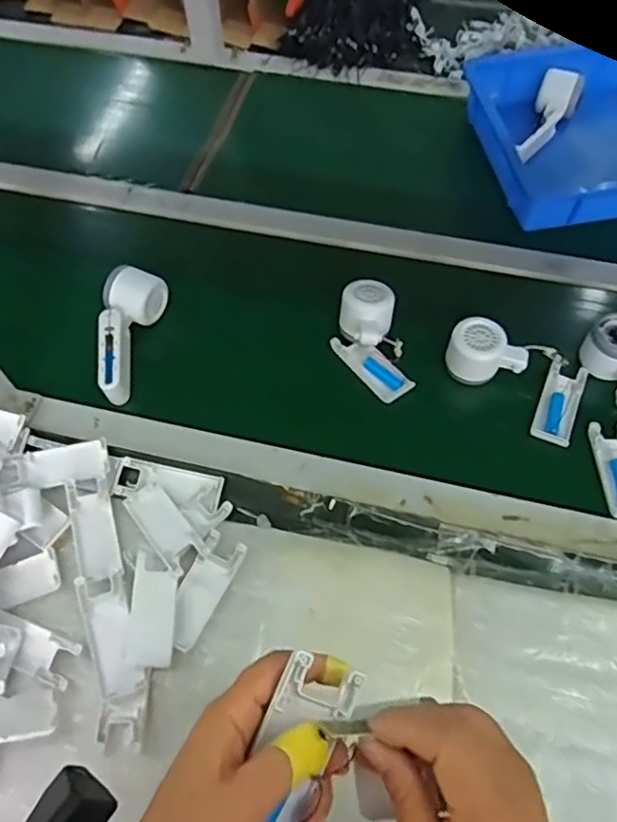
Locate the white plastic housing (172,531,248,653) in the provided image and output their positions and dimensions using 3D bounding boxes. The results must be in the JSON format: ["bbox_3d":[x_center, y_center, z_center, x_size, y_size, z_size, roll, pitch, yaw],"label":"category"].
[{"bbox_3d":[-0.099,0.165,0.578,0.040,0.019,0.103,24,63,15],"label":"white plastic housing"}]

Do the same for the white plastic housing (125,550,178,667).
[{"bbox_3d":[-0.137,0.177,0.555,0.040,0.014,0.095,-2,60,1],"label":"white plastic housing"}]

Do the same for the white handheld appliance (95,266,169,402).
[{"bbox_3d":[-0.209,-0.088,0.696,0.061,0.056,0.155,7,60,6],"label":"white handheld appliance"}]

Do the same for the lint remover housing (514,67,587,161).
[{"bbox_3d":[0.326,-0.399,0.863,0.053,0.046,0.150,26,79,16],"label":"lint remover housing"}]

